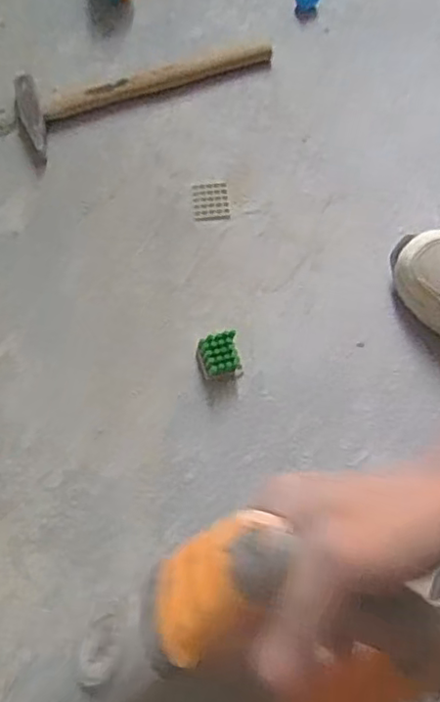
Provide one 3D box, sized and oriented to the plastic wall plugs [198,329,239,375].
[{"bbox_3d":[0.000,0.005,0.625,0.037,0.033,0.041,-14,75,-5],"label":"plastic wall plugs"}]

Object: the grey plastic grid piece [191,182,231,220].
[{"bbox_3d":[-0.010,-0.167,0.682,0.040,0.004,0.044,-4,74,-3],"label":"grey plastic grid piece"}]

